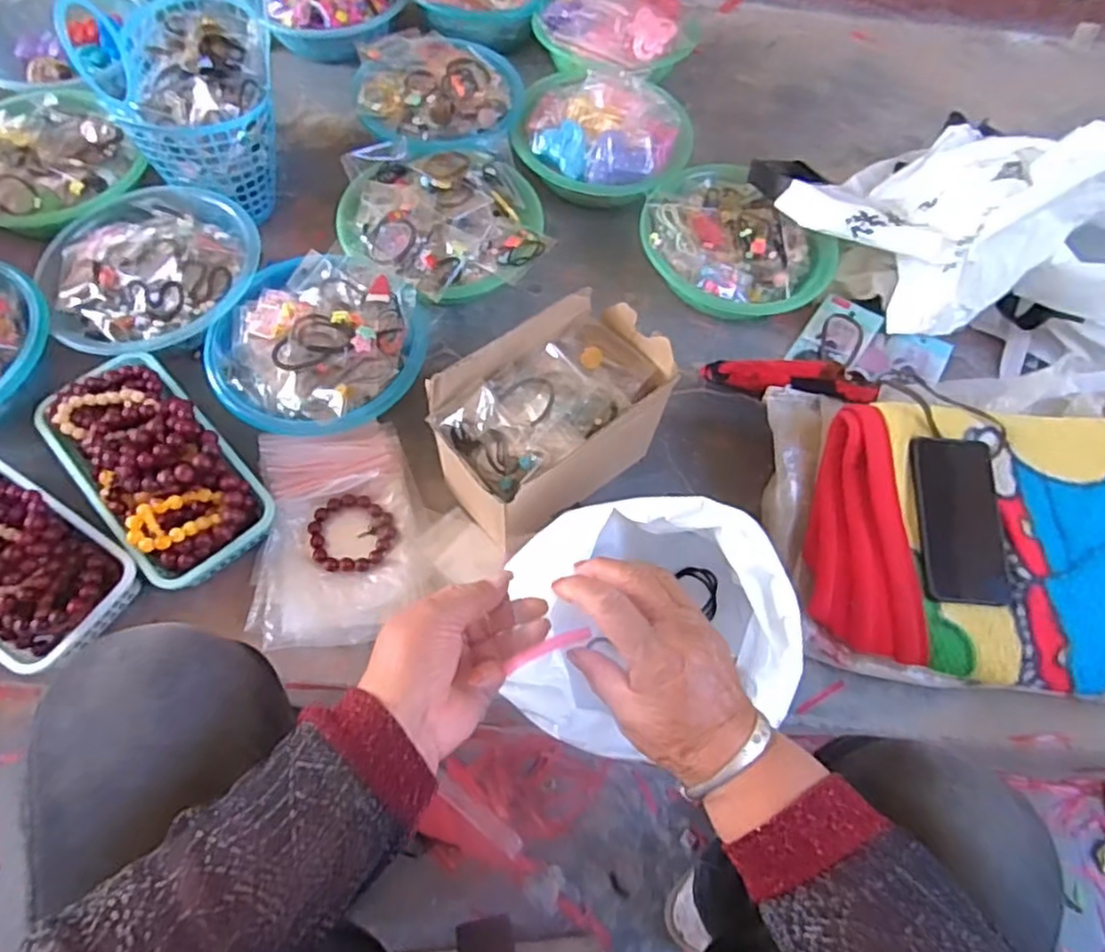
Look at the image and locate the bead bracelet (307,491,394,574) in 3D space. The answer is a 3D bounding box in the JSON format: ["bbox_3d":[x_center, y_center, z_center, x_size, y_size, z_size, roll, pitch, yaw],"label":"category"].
[{"bbox_3d":[-0.204,0.057,0.699,0.083,0.012,0.078,2,63,-3],"label":"bead bracelet"}]

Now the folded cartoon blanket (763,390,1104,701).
[{"bbox_3d":[0.507,0.062,0.676,0.569,0.116,0.285,7,63,0],"label":"folded cartoon blanket"}]

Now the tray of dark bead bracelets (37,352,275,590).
[{"bbox_3d":[-0.394,-0.018,0.675,0.125,0.074,0.246,-38,71,-20],"label":"tray of dark bead bracelets"}]

